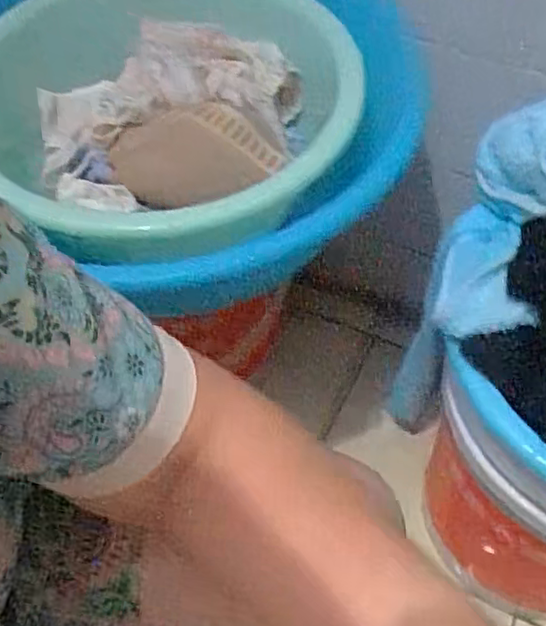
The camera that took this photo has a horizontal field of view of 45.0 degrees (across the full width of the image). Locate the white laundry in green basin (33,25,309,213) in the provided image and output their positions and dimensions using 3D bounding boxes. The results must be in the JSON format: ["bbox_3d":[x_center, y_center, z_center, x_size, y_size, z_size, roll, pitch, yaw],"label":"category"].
[{"bbox_3d":[-0.098,-0.198,0.643,0.255,0.070,0.250,-10,52,-7],"label":"white laundry in green basin"}]

